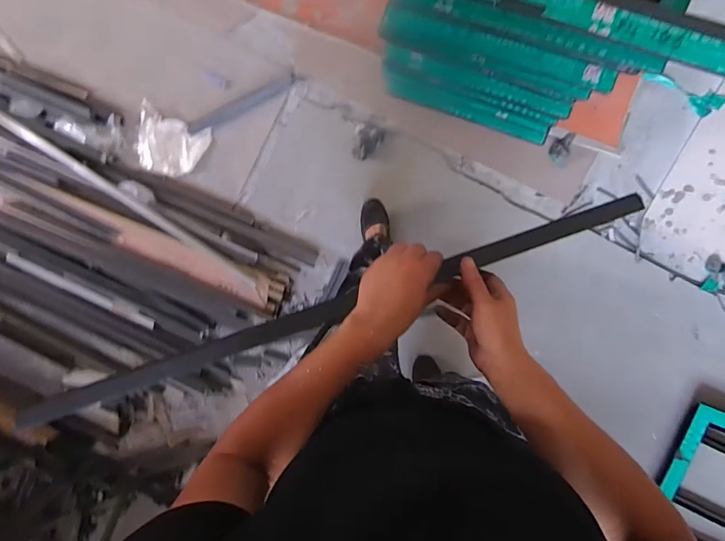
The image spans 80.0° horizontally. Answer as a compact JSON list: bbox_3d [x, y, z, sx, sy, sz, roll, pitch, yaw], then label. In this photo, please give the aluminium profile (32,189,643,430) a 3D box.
[{"bbox_3d":[-0.012,0.039,0.527,0.771,0.022,0.029,-19,92,-5],"label":"aluminium profile"}]

